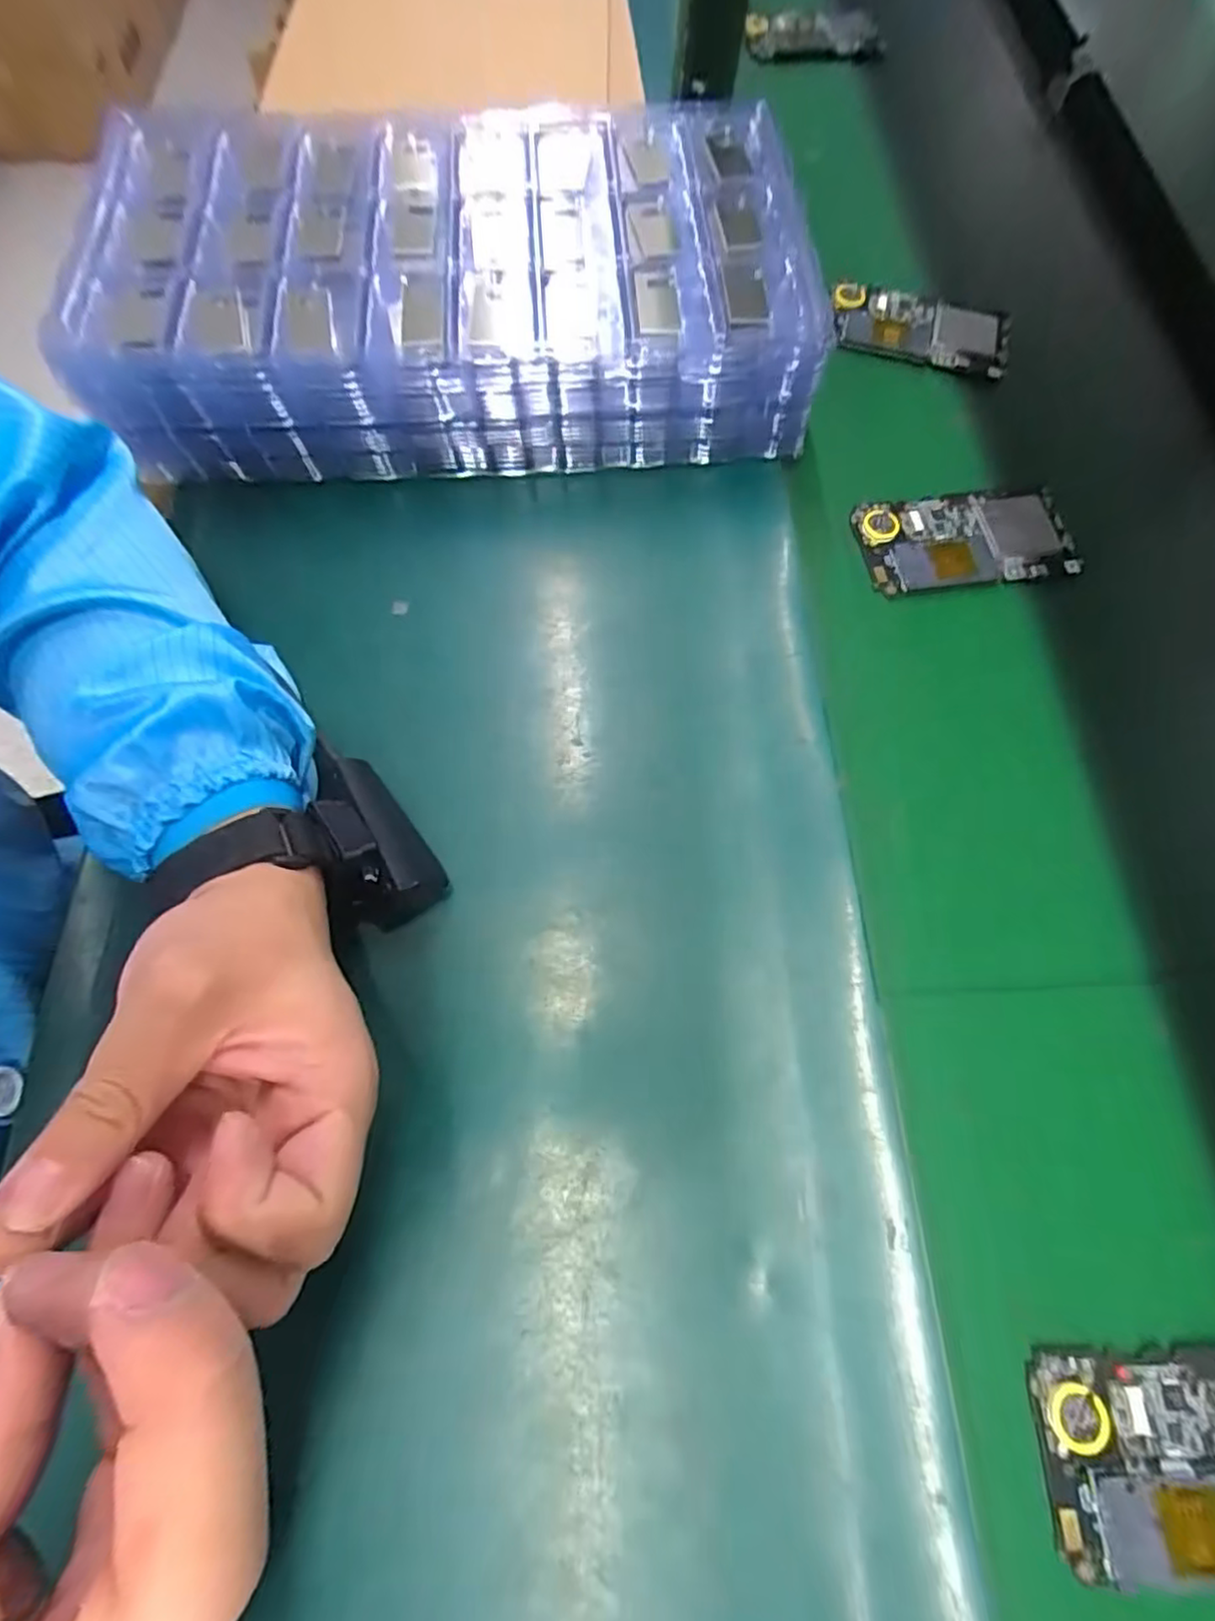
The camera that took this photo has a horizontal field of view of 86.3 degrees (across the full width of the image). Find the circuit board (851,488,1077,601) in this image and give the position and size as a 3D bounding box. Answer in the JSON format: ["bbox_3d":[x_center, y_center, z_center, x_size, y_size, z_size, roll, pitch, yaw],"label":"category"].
[{"bbox_3d":[0.208,-0.157,0.371,0.122,0.009,0.059,-7,71,-3],"label":"circuit board"}]

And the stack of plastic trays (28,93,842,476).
[{"bbox_3d":[-0.088,-0.302,0.381,0.382,0.079,0.206,-1,71,-1],"label":"stack of plastic trays"}]

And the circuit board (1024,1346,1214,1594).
[{"bbox_3d":[0.222,0.238,0.235,0.121,0.007,0.066,0,71,-1],"label":"circuit board"}]

